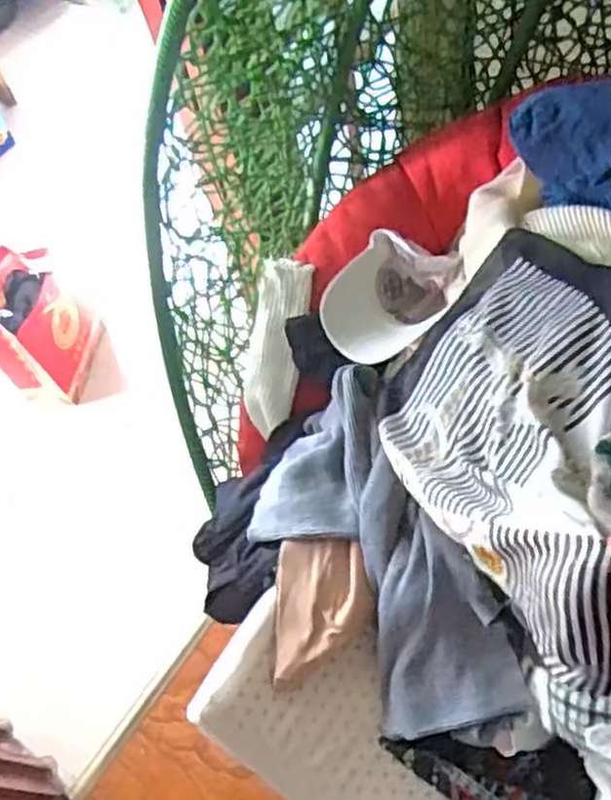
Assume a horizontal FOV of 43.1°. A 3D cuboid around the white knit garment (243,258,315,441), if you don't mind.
[{"bbox_3d":[-0.043,-0.073,1.075,0.082,0.068,0.233,7,87,10],"label":"white knit garment"}]

